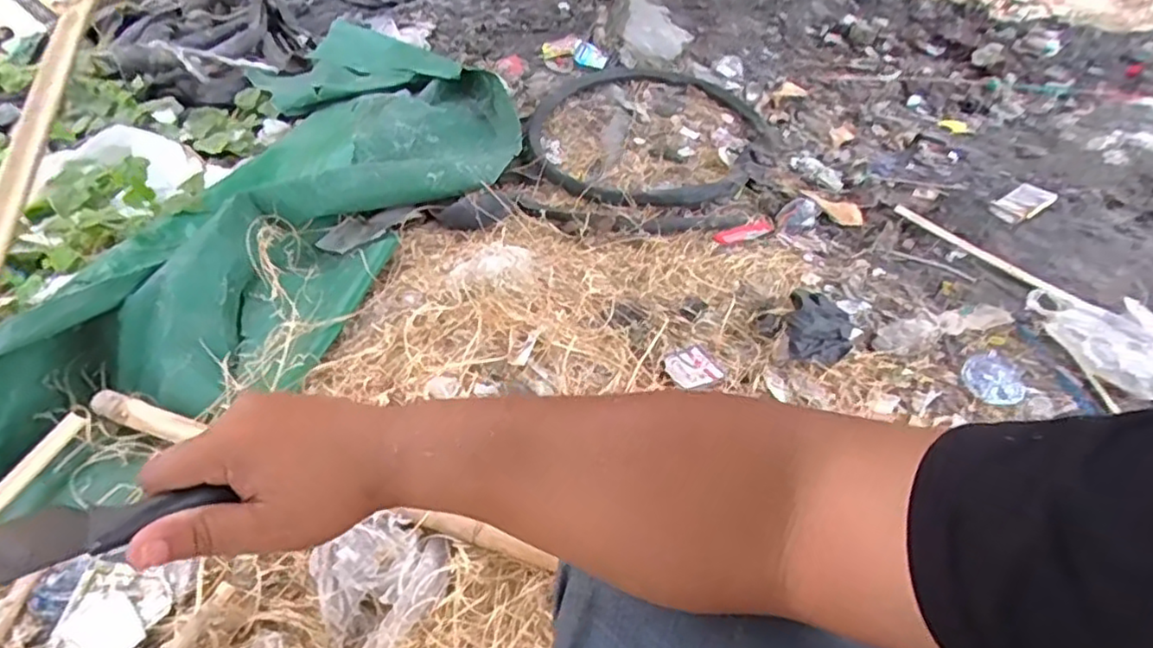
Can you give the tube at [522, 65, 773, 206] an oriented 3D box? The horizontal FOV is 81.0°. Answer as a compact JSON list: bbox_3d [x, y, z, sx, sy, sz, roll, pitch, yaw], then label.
[{"bbox_3d":[0.160,-0.419,1.473,0.491,0.081,0.642,23,50,21],"label":"tube"}]

